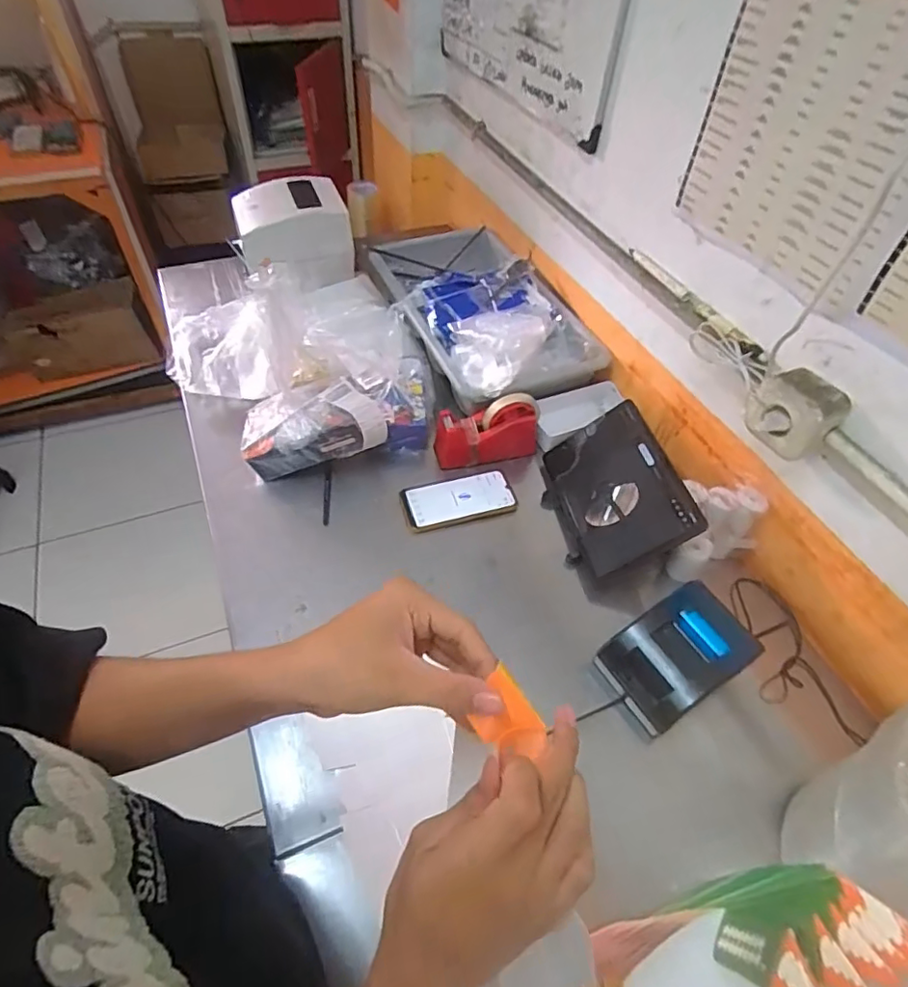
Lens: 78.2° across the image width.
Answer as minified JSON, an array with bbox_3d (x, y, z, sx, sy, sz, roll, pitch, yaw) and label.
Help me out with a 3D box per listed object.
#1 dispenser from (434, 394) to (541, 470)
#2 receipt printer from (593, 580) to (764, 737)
[{"bbox_3d":[0.052,-0.103,0.889,0.163,0.089,0.057,-6,51,-9],"label":"dispenser"},{"bbox_3d":[0.264,0.195,0.665,0.141,0.084,0.114,-25,56,-22],"label":"receipt printer"}]

